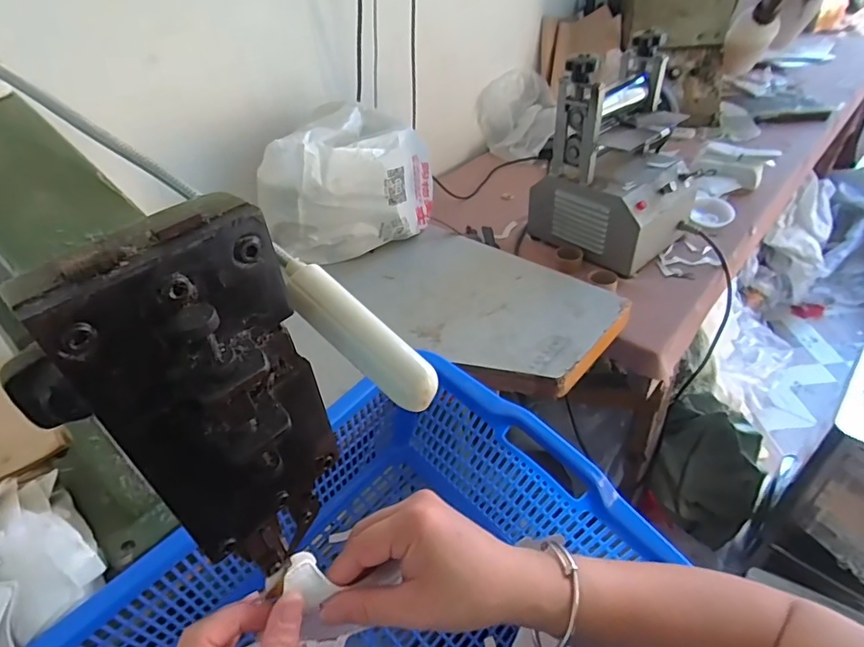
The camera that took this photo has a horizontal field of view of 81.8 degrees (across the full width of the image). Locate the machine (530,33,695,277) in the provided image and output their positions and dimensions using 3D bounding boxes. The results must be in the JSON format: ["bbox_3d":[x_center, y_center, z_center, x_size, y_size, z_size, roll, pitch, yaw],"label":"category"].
[{"bbox_3d":[0.303,-0.264,0.792,0.200,0.276,0.197,-29,46,-24],"label":"machine"}]

